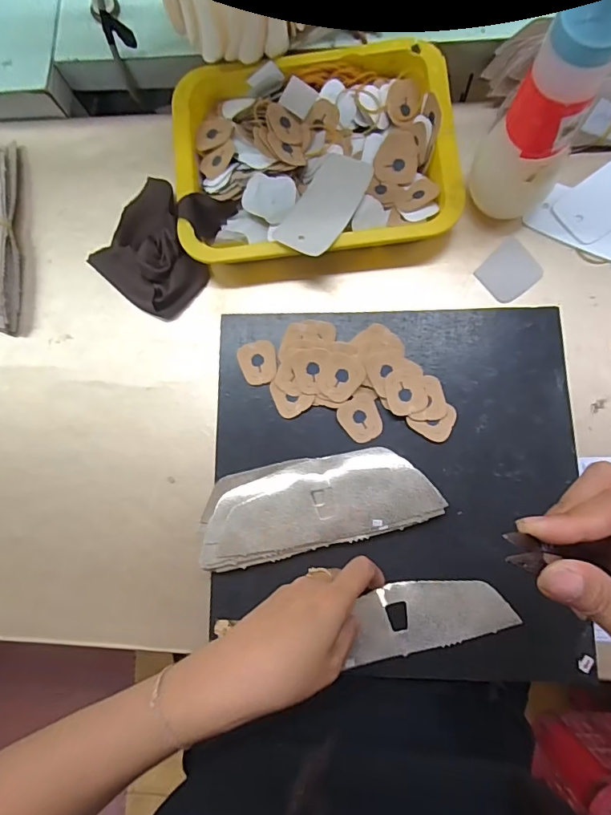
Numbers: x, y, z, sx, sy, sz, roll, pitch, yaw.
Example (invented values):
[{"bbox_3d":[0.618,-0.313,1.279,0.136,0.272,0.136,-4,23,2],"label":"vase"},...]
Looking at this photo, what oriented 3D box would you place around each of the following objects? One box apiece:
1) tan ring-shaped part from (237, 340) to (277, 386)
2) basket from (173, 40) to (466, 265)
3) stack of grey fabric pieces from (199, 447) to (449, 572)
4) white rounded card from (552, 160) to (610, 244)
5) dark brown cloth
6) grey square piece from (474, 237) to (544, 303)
[{"bbox_3d":[-0.042,-0.040,0.414,0.033,0.004,0.039,-15,81,3],"label":"tan ring-shaped part"},{"bbox_3d":[0.007,-0.235,0.433,0.250,0.043,0.194,-9,81,4],"label":"basket"},{"bbox_3d":[0.008,0.079,0.381,0.189,0.026,0.073,-13,81,3],"label":"stack of grey fabric pieces"},{"bbox_3d":[0.285,-0.198,0.429,0.102,0.004,0.054,-38,80,-1],"label":"white rounded card"},{"bbox_3d":[-0.140,-0.160,0.442,0.107,0.041,0.124,35,86,9],"label":"dark brown cloth"},{"bbox_3d":[0.189,-0.127,0.431,0.053,0.004,0.049,-36,80,-1],"label":"grey square piece"}]

